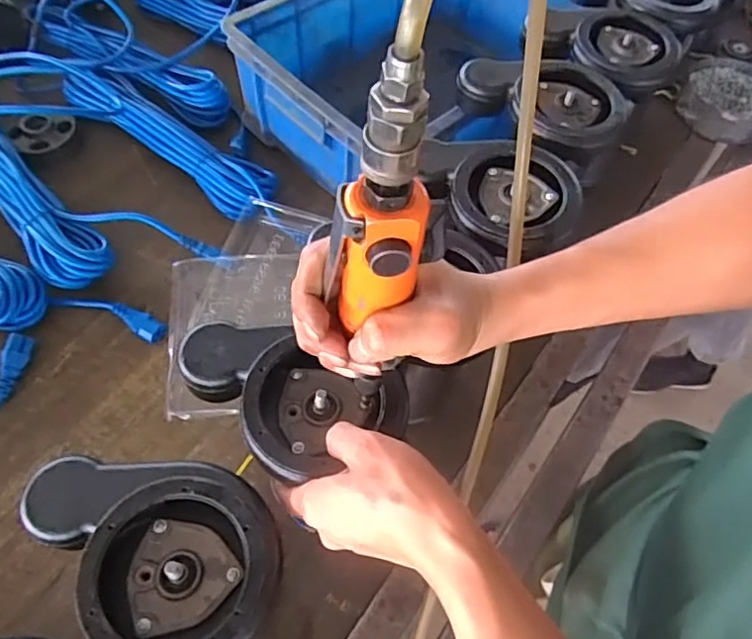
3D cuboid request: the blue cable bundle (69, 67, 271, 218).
[{"bbox_3d":[-0.254,-0.229,0.739,0.336,0.037,0.092,32,63,15],"label":"blue cable bundle"}]

